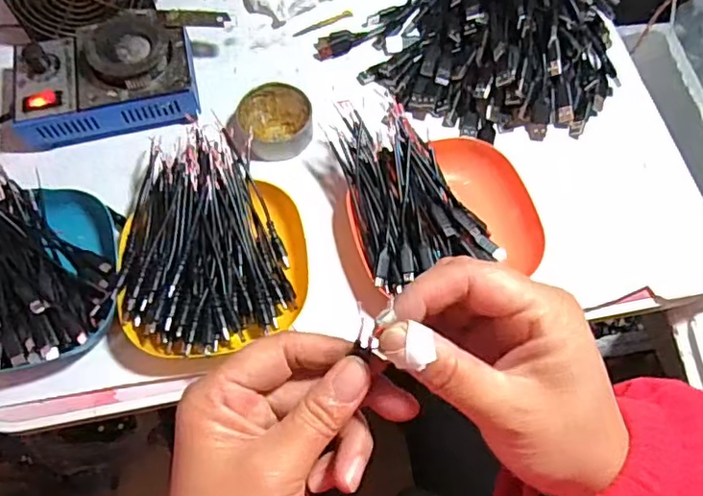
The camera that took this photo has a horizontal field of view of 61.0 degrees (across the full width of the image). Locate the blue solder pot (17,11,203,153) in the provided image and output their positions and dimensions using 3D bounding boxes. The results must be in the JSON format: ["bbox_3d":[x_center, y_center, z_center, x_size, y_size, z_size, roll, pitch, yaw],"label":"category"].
[{"bbox_3d":[-0.216,-0.151,0.518,0.151,0.048,0.107,-13,66,-5],"label":"blue solder pot"}]

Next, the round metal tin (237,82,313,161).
[{"bbox_3d":[-0.065,-0.111,0.520,0.060,0.024,0.064,0,66,1],"label":"round metal tin"}]

